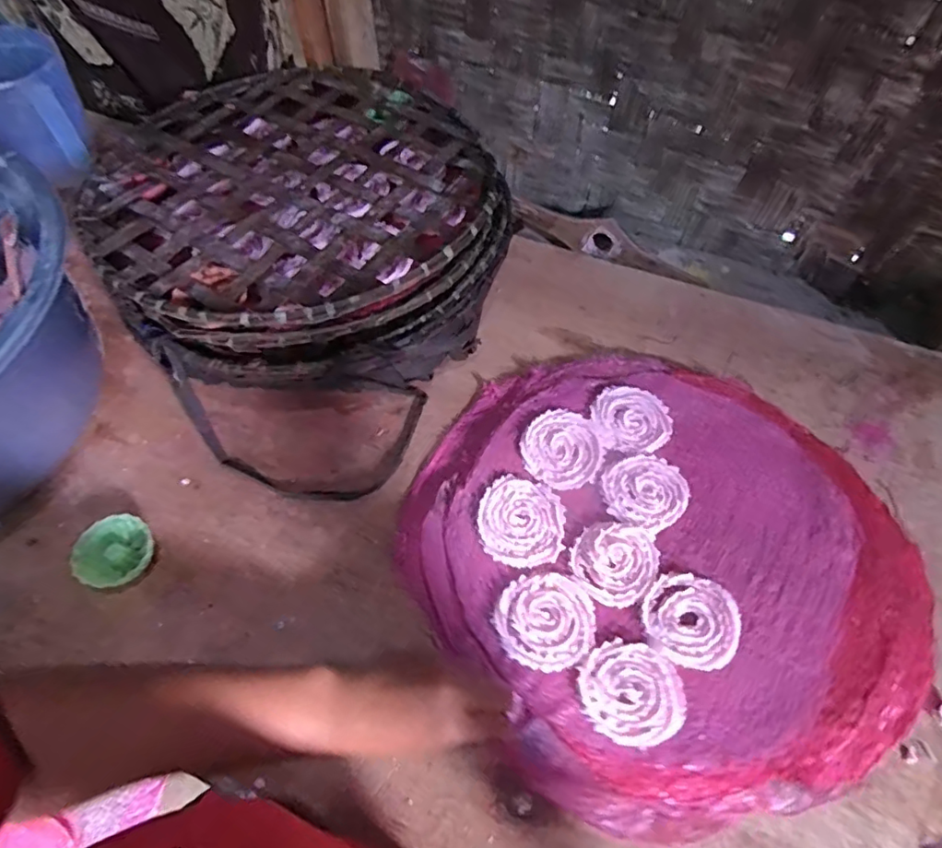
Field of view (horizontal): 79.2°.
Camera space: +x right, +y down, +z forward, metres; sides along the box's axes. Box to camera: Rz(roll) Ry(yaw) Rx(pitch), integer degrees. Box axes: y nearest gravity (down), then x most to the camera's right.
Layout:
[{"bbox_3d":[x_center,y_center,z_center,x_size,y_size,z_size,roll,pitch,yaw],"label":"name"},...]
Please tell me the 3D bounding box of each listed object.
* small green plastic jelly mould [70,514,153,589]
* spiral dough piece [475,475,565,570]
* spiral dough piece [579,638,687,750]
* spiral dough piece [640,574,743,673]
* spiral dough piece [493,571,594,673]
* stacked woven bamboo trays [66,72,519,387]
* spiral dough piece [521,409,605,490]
[{"bbox_3d":[-0.307,0.112,0.495,0.059,0.030,0.059,0,58,0],"label":"small green plastic jelly mould"},{"bbox_3d":[0.045,0.087,0.511,0.076,0.008,0.082,0,58,0],"label":"spiral dough piece"},{"bbox_3d":[0.123,0.205,0.435,0.077,0.006,0.072,0,58,0],"label":"spiral dough piece"},{"bbox_3d":[0.180,0.161,0.466,0.075,0.008,0.074,0,58,0],"label":"spiral dough piece"},{"bbox_3d":[0.060,0.158,0.463,0.077,0.007,0.077,0,58,0],"label":"spiral dough piece"},{"bbox_3d":[-0.184,-0.229,0.625,0.399,0.109,0.436,-37,65,-20],"label":"stacked woven bamboo trays"},{"bbox_3d":[0.090,0.022,0.550,0.075,0.010,0.082,0,58,0],"label":"spiral dough piece"}]

